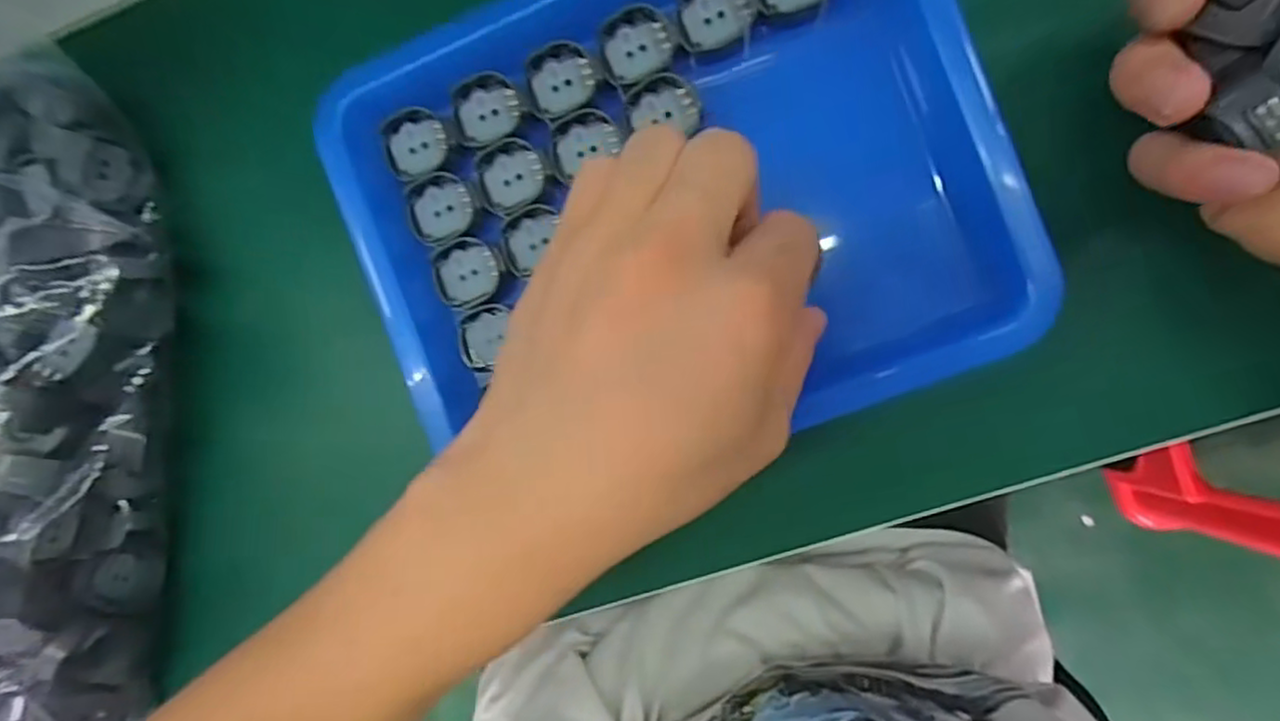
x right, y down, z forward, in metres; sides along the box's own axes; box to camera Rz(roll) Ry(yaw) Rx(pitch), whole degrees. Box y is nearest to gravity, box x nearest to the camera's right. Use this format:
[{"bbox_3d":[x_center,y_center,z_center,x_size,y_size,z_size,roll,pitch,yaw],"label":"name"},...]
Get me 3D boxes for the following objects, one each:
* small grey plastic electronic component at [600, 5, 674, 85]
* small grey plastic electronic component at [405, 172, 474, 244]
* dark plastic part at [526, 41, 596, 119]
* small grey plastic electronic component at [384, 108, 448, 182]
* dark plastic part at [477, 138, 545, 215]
[{"bbox_3d":[-0.002,-0.115,0.240,0.025,0.005,0.023,-29,89,7],"label":"small grey plastic electronic component"},{"bbox_3d":[-0.075,-0.057,0.250,0.026,0.006,0.025,0,92,6],"label":"small grey plastic electronic component"},{"bbox_3d":[-0.029,-0.104,0.244,0.023,0.007,0.022,-25,89,7],"label":"dark plastic part"},{"bbox_3d":[-0.085,-0.083,0.252,0.024,0.006,0.023,0,92,6],"label":"small grey plastic electronic component"},{"bbox_3d":[-0.049,-0.068,0.247,0.024,0.008,0.025,6,93,6],"label":"dark plastic part"}]

